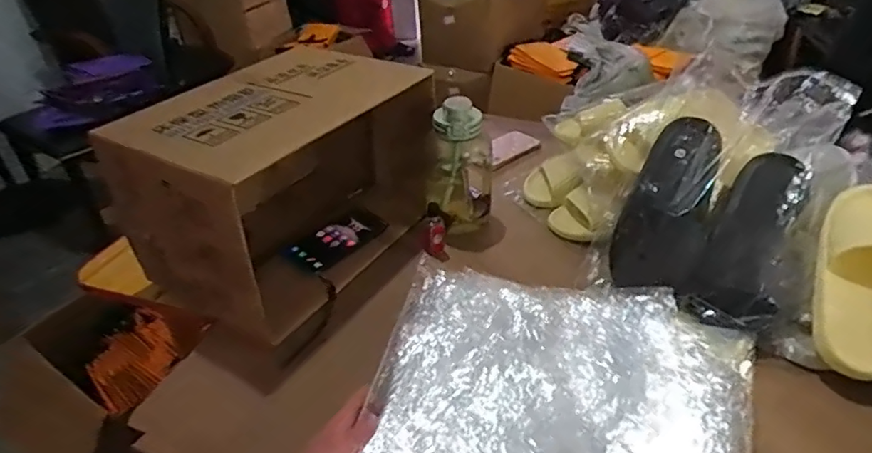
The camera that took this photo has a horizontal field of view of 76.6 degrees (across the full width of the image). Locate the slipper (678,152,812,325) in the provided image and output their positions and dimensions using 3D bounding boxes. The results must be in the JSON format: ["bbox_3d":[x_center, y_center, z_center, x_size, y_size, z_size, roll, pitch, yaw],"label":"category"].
[{"bbox_3d":[0.412,0.006,0.717,0.095,0.063,0.267,21,71,31],"label":"slipper"}]

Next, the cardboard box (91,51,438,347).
[{"bbox_3d":[-0.226,-0.077,0.849,0.273,0.266,0.407,16,40,26],"label":"cardboard box"}]

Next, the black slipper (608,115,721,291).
[{"bbox_3d":[0.321,-0.033,0.758,0.109,0.251,0.059,20,-3,30],"label":"black slipper"}]

